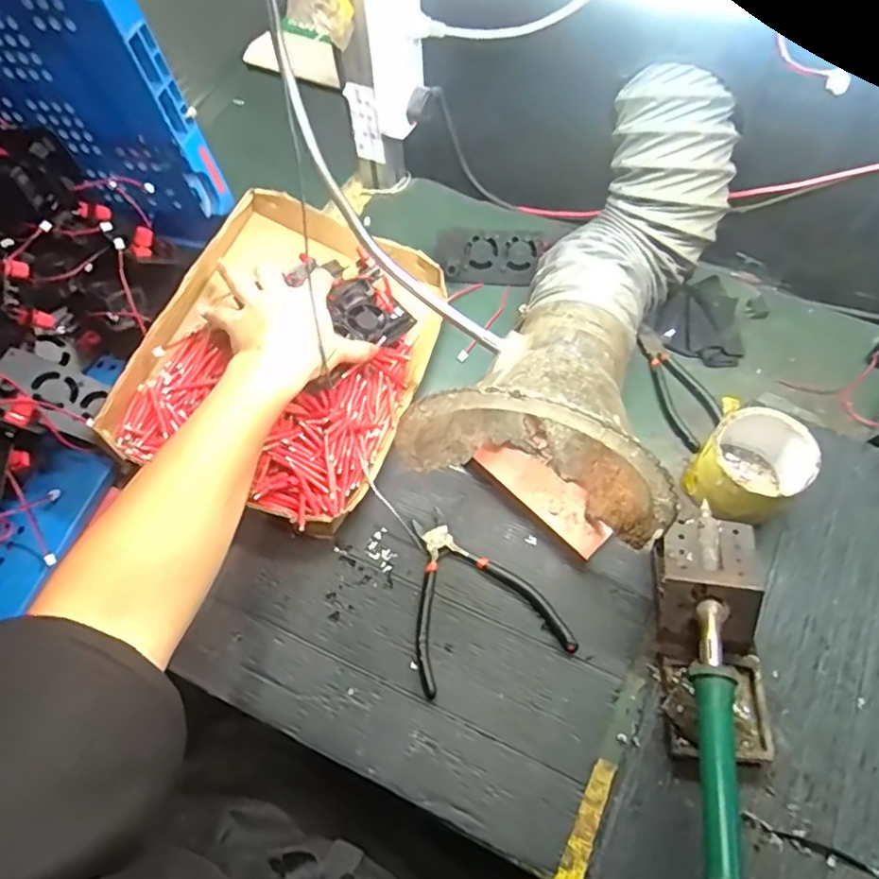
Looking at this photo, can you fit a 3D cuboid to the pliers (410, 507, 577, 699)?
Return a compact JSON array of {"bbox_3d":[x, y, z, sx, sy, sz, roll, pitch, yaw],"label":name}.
[{"bbox_3d":[0.028,0.124,0.520,0.124,0.010,0.143,-16,63,-6],"label":"pliers"}]

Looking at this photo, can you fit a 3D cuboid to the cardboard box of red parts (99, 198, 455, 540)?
[{"bbox_3d":[-0.140,-0.089,0.597,0.233,0.073,0.316,17,65,11],"label":"cardboard box of red parts"}]

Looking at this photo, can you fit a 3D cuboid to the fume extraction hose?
[{"bbox_3d":[0.129,-0.117,0.537,0.204,0.184,0.351,18,65,11],"label":"fume extraction hose"}]

